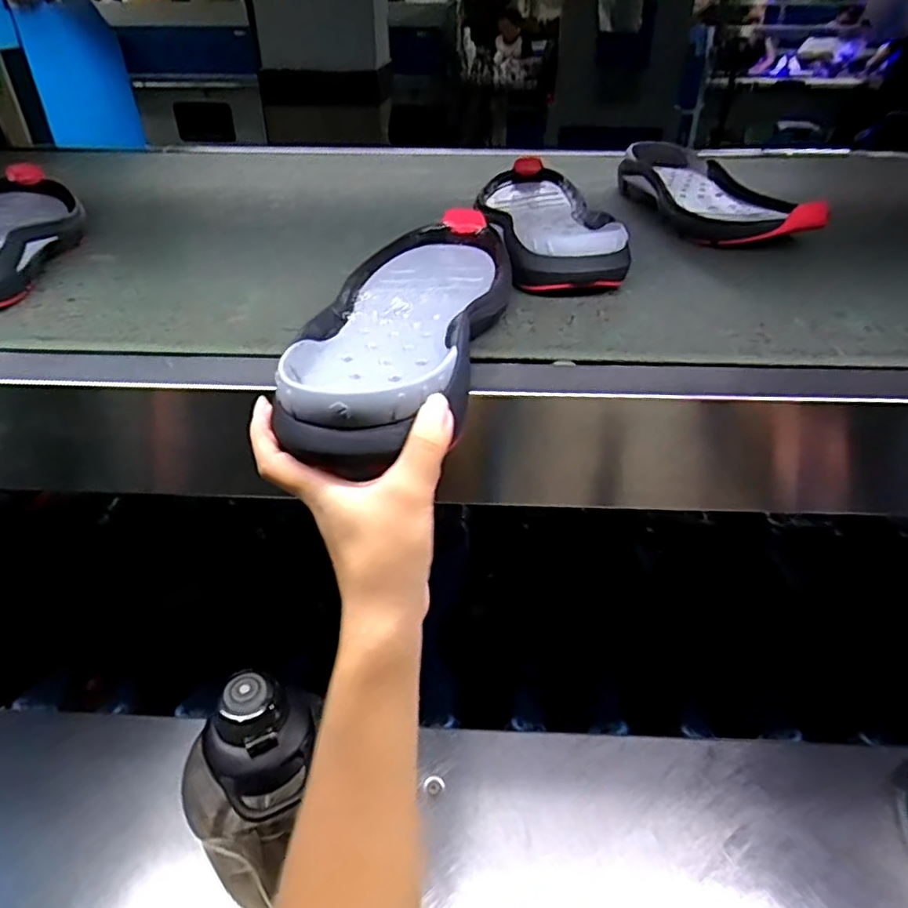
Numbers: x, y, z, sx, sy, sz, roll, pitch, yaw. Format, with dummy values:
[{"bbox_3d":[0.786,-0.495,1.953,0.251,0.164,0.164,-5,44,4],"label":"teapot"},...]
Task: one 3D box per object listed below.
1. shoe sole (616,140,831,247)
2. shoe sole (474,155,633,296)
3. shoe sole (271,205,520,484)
[{"bbox_3d":[0.262,-0.264,0.670,0.086,0.077,0.289,-9,37,-9],"label":"shoe sole"},{"bbox_3d":[0.087,-0.236,0.632,0.114,0.049,0.319,-5,37,-4],"label":"shoe sole"},{"bbox_3d":[-0.031,-0.096,0.429,0.107,0.044,0.317,6,36,10],"label":"shoe sole"}]

